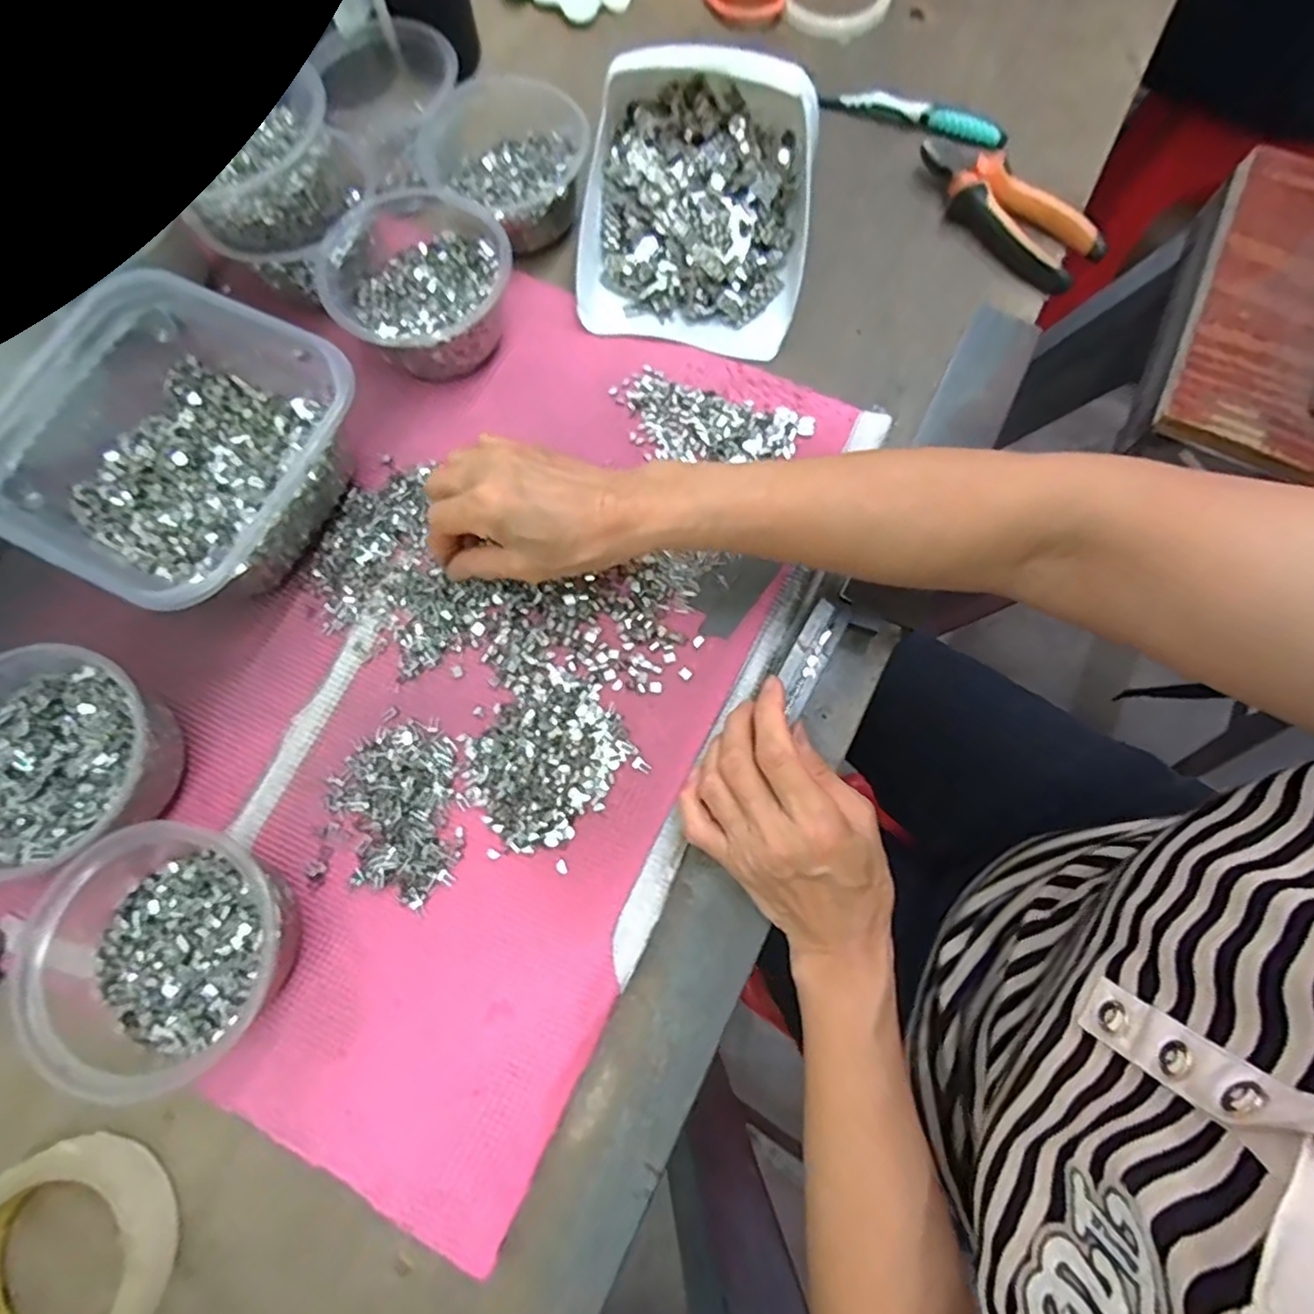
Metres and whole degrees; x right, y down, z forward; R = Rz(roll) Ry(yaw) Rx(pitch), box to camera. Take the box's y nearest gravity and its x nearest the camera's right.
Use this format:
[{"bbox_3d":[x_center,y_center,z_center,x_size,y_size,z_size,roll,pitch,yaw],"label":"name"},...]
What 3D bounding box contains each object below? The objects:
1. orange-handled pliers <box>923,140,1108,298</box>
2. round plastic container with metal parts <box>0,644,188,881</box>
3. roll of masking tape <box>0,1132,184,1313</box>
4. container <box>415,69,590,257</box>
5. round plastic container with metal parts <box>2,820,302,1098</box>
[{"bbox_3d":[0.254,-0.330,0.473,0.056,0.022,0.150,-40,77,-10],"label":"orange-handled pliers"},{"bbox_3d":[-0.321,0.058,0.349,0.116,0.056,0.109,0,75,0],"label":"round plastic container with metal parts"},{"bbox_3d":[-0.292,0.292,0.311,0.099,0.024,0.094,0,75,0],"label":"roll of masking tape"},{"bbox_3d":[-0.110,-0.352,0.464,0.120,0.046,0.118,-1,75,0],"label":"container"},{"bbox_3d":[-0.242,0.144,0.322,0.117,0.061,0.115,0,75,0],"label":"round plastic container with metal parts"}]

